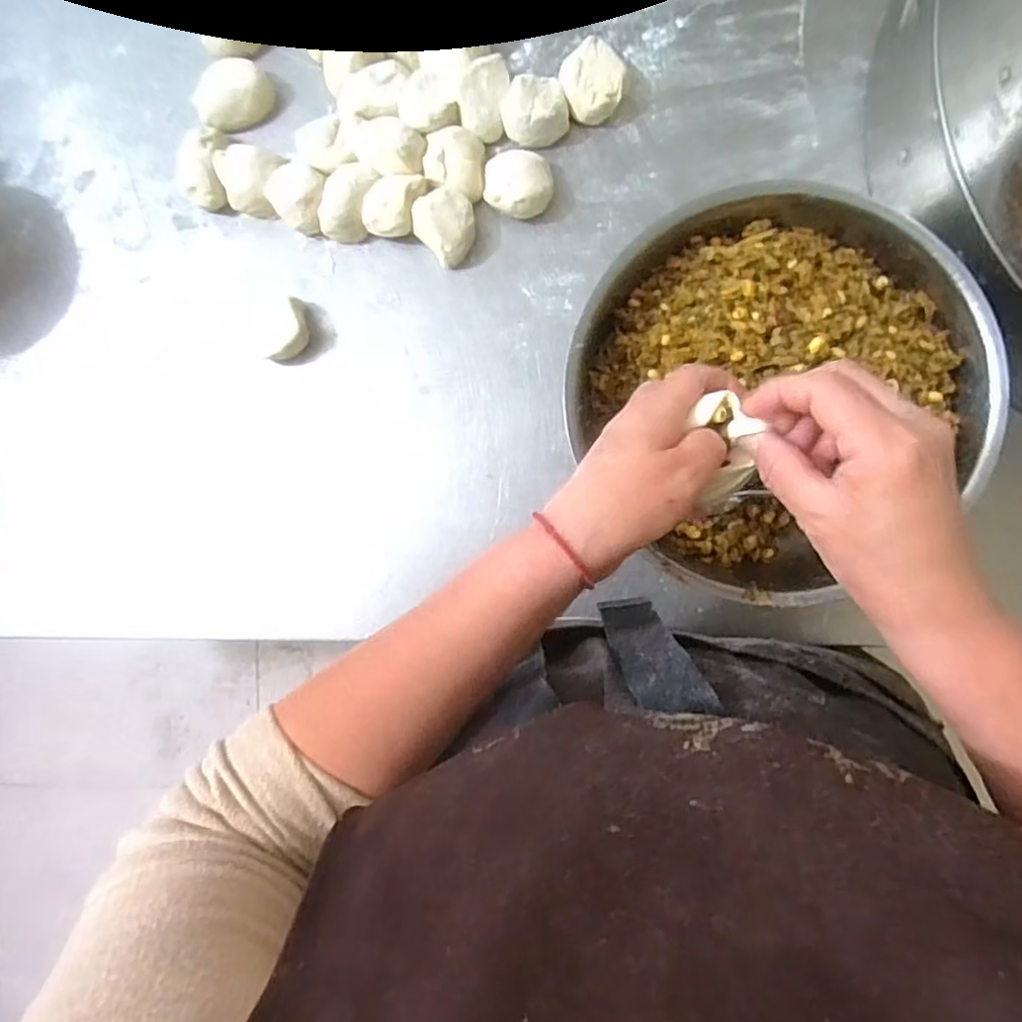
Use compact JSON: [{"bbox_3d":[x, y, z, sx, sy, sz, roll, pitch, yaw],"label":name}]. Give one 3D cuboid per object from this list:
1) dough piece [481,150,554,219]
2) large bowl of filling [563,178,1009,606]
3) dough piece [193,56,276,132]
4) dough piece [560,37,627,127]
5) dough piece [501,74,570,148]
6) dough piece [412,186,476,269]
[{"bbox_3d":[0.005,-0.238,0.480,0.051,0.025,0.043,15,91,5],"label":"dough piece"},{"bbox_3d":[0.172,-0.080,0.434,0.255,0.095,0.247,0,90,5],"label":"large bowl of filling"},{"bbox_3d":[-0.217,-0.325,0.510,0.060,0.030,0.039,-32,87,4],"label":"dough piece"},{"bbox_3d":[0.060,-0.314,0.480,0.045,0.025,0.056,4,90,5],"label":"dough piece"},{"bbox_3d":[0.018,-0.293,0.482,0.048,0.032,0.041,-4,90,5],"label":"dough piece"},{"bbox_3d":[-0.047,-0.213,0.488,0.043,0.032,0.046,0,90,5],"label":"dough piece"}]

